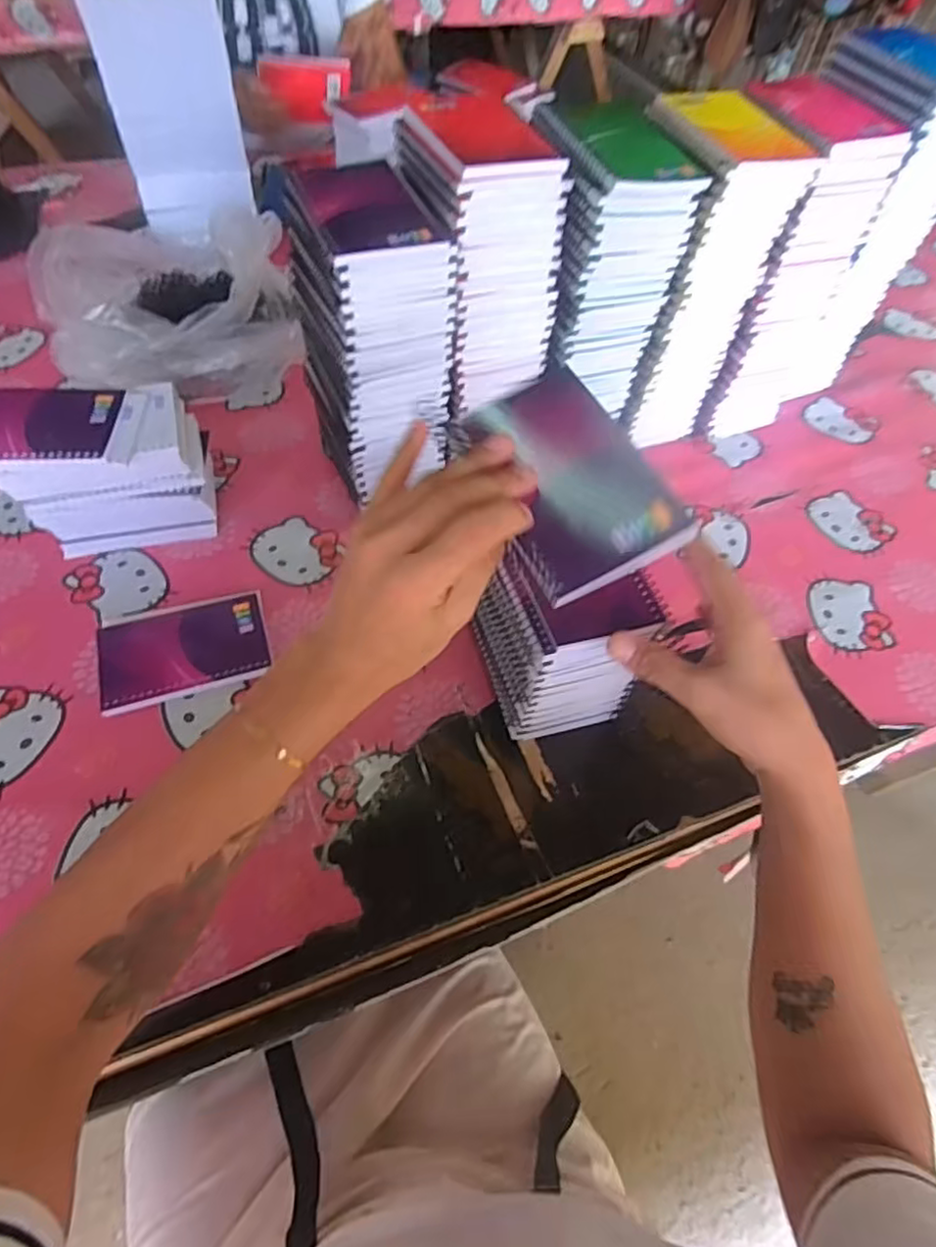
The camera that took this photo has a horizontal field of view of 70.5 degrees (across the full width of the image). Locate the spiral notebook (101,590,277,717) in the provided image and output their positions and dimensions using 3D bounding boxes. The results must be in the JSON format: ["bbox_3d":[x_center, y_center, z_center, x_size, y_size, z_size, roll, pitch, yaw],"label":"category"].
[{"bbox_3d":[-0.228,0.021,0.537,0.128,0.016,0.080,-14,58,-14],"label":"spiral notebook"}]

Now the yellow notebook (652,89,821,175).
[{"bbox_3d":[0.208,-0.393,0.525,0.093,0.012,0.117,-18,59,-17],"label":"yellow notebook"}]

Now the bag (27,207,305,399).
[{"bbox_3d":[-0.328,-0.353,0.716,0.261,0.112,0.225,36,60,19],"label":"bag"}]

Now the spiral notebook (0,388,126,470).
[{"bbox_3d":[-0.324,-0.145,0.487,0.122,0.015,0.074,-3,55,-7],"label":"spiral notebook"}]

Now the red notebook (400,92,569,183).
[{"bbox_3d":[0.007,-0.358,0.483,0.079,0.011,0.127,-19,59,-17],"label":"red notebook"}]

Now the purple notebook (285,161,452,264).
[{"bbox_3d":[-0.071,-0.298,0.473,0.087,0.011,0.123,-18,59,-17],"label":"purple notebook"}]

